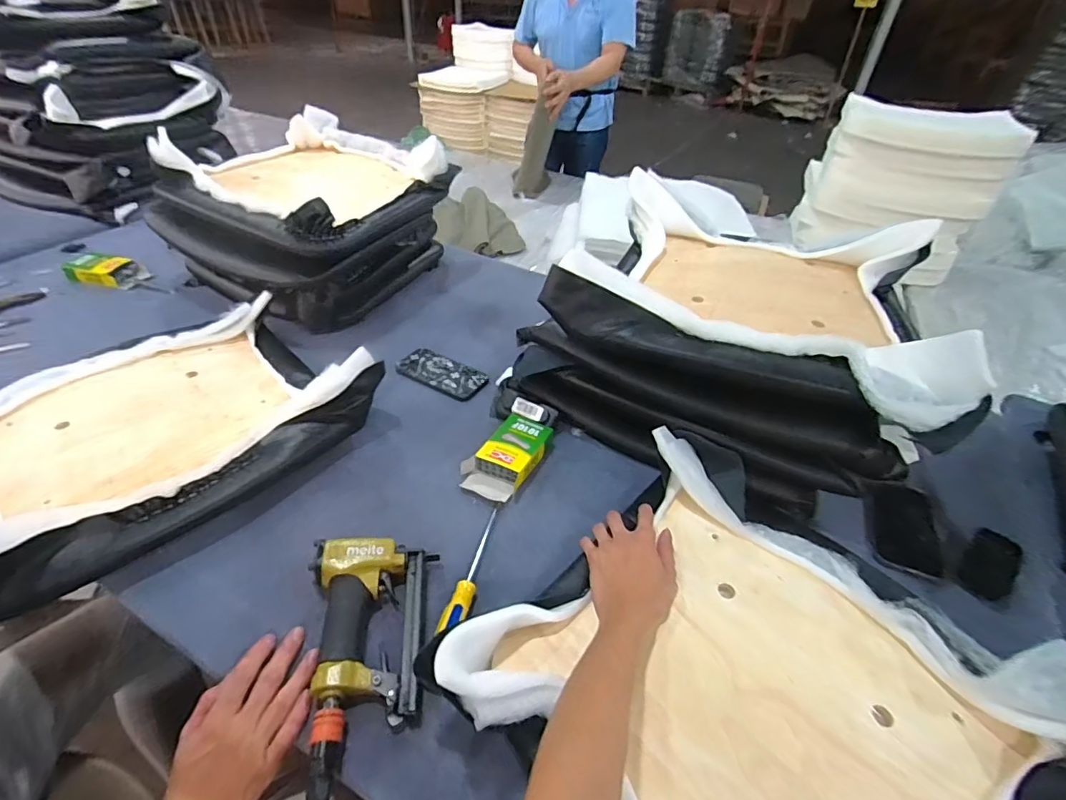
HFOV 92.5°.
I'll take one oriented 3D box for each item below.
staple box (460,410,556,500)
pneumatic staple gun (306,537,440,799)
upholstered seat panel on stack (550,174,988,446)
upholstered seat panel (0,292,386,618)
[{"bbox_3d":[-0.036,0.084,0.774,0.090,0.040,0.151,24,44,21],"label":"staple box"},{"bbox_3d":[-0.184,0.270,0.541,0.134,0.046,0.257,-1,41,-6],"label":"pneumatic staple gun"},{"bbox_3d":[0.333,-0.166,0.799,0.515,0.131,0.502,18,43,15],"label":"upholstered seat panel on stack"},{"bbox_3d":[-0.557,0.013,0.737,0.430,0.094,0.540,32,48,28],"label":"upholstered seat panel"}]

